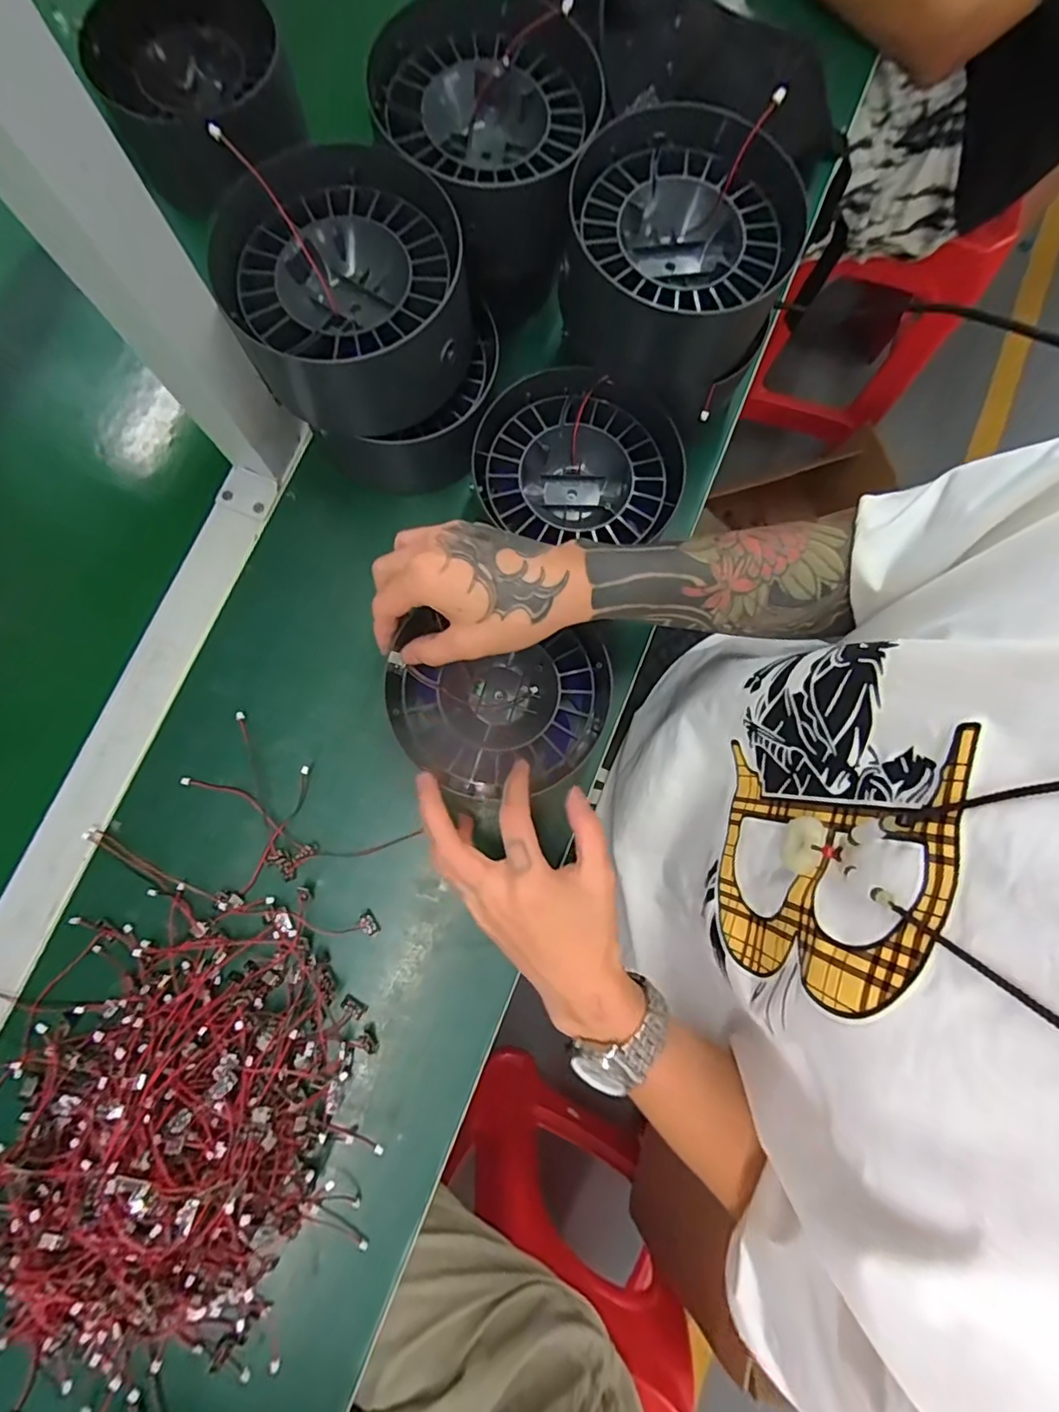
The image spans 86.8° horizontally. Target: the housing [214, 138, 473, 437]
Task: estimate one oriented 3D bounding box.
[{"bbox_3d":[-0.107,-0.240,0.346,0.138,0.079,0.147,-3,80,0],"label":"housing"}]

